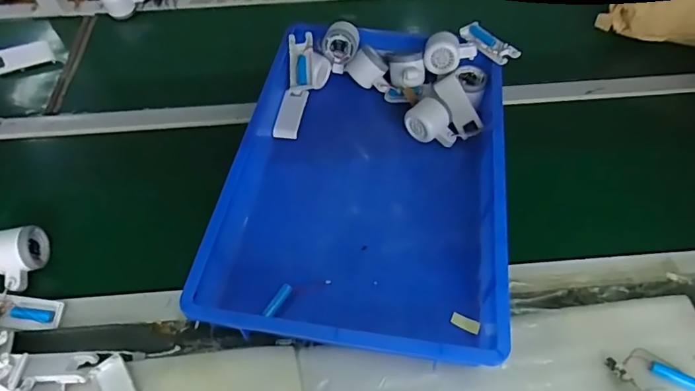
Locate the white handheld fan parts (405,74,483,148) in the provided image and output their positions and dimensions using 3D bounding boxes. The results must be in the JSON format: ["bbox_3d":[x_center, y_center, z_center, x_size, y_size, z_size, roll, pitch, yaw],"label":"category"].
[{"bbox_3d":[0.159,-0.123,0.764,0.104,0.054,0.110,33,61,22],"label":"white handheld fan parts"}]

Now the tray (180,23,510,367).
[{"bbox_3d":[0.033,-0.043,0.696,0.358,0.071,0.531,7,55,7],"label":"tray"}]

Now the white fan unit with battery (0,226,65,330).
[{"bbox_3d":[-0.418,0.114,0.625,0.078,0.046,0.139,-19,71,-12],"label":"white fan unit with battery"}]

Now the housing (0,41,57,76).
[{"bbox_3d":[-0.610,-0.262,0.906,0.100,0.042,0.013,-30,41,-32],"label":"housing"}]

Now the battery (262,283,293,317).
[{"bbox_3d":[-0.088,0.133,0.609,0.011,0.011,0.046,28,60,20],"label":"battery"}]

